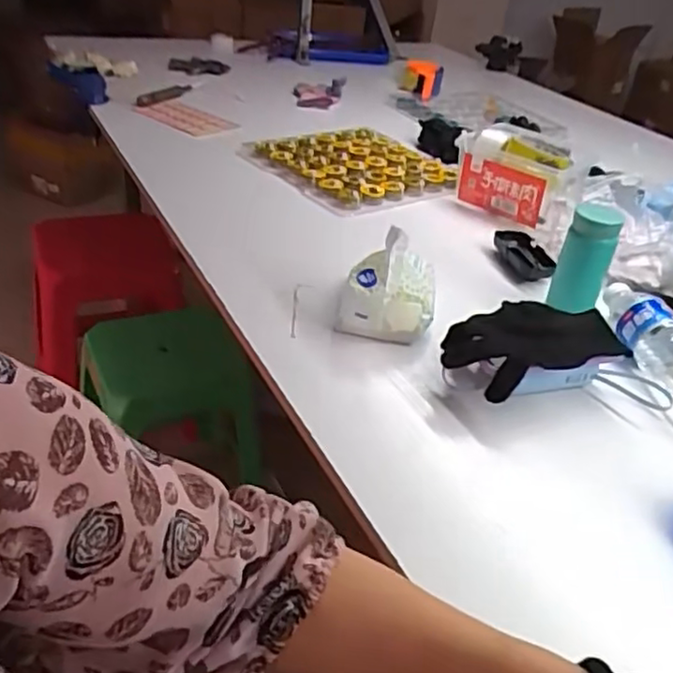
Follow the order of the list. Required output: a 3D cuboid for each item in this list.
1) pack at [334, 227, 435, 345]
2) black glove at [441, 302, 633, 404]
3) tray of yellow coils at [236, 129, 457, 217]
[{"bbox_3d":[0.061,-0.060,0.740,0.097,0.097,0.116,11,34,5],"label":"pack"},{"bbox_3d":[0.191,0.007,0.669,0.179,0.036,0.099,-10,38,-23],"label":"black glove"},{"bbox_3d":[0.044,-0.288,1.129,0.300,0.028,0.256,-17,41,-31],"label":"tray of yellow coils"}]

